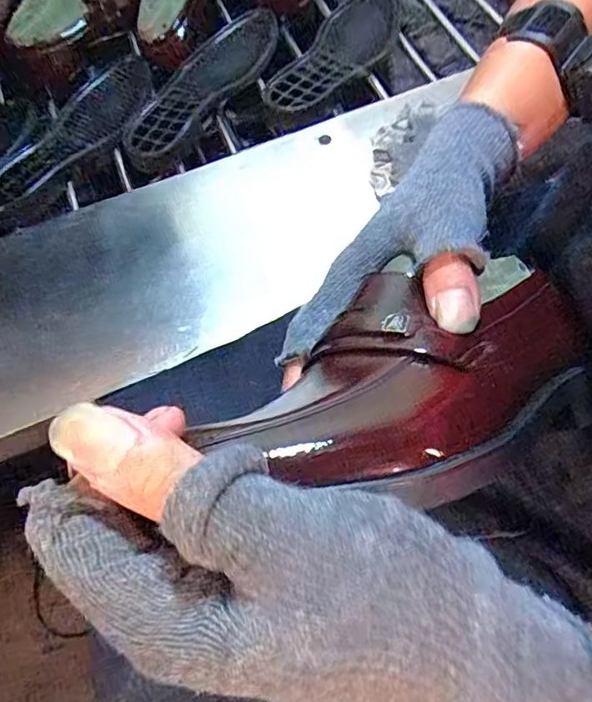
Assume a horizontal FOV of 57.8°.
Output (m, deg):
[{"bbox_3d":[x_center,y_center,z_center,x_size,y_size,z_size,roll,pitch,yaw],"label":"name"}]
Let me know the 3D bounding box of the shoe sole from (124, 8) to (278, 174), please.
[{"bbox_3d":[-0.115,-0.331,0.665,0.086,0.034,0.282,26,69,14],"label":"shoe sole"}]

